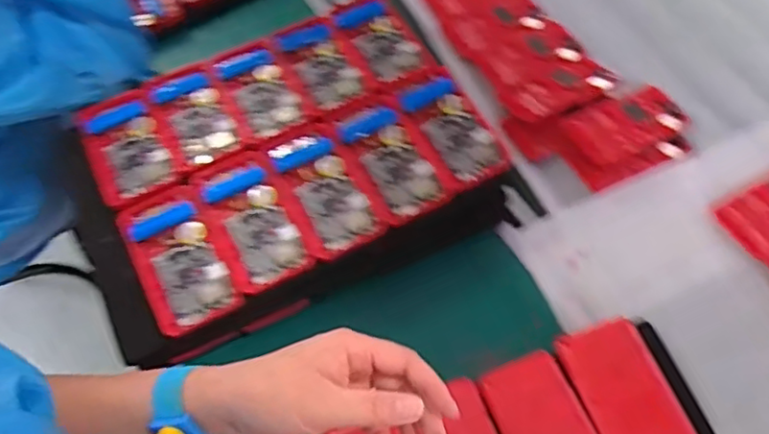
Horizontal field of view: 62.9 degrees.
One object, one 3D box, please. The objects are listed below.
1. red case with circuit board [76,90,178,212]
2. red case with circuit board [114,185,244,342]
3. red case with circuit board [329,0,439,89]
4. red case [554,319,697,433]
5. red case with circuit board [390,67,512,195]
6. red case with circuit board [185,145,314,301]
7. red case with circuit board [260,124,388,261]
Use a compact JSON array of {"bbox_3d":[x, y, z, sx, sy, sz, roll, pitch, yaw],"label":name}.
[{"bbox_3d":[-0.227,-0.065,0.548,0.063,0.016,0.116,-26,61,-12],"label":"red case with circuit board"},{"bbox_3d":[-0.166,0.032,0.502,0.065,0.017,0.119,-26,61,-12],"label":"red case with circuit board"},{"bbox_3d":[0.000,-0.172,0.602,0.063,0.010,0.118,-27,61,-13],"label":"red case with circuit board"},{"bbox_3d":[0.181,0.136,0.464,0.065,0.015,0.117,-20,60,-9],"label":"red case"},{"bbox_3d":[0.057,-0.078,0.553,0.067,0.017,0.116,-27,61,-13],"label":"red case with circuit board"},{"bbox_3d":[-0.111,0.002,0.517,0.064,0.013,0.121,-25,60,-12],"label":"red case with circuit board"},{"bbox_3d":[-0.054,-0.024,0.530,0.063,0.015,0.121,-27,61,-13],"label":"red case with circuit board"}]

